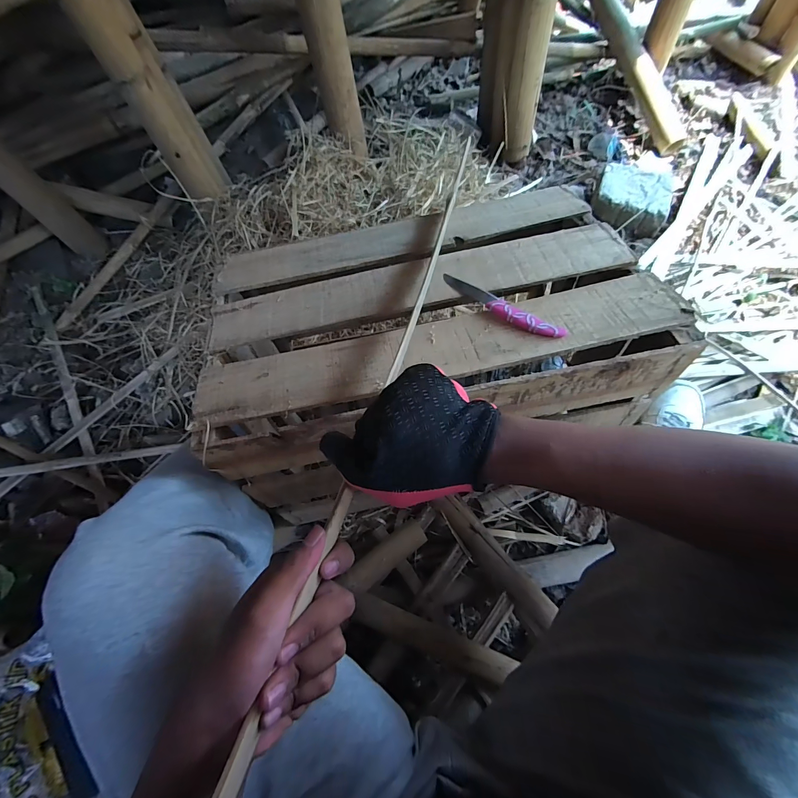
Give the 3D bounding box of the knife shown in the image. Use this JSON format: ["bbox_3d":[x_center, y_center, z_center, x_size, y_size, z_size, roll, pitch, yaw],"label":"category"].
[{"bbox_3d":[0.126,-0.121,0.454,0.031,0.014,0.176,-41,58,-14],"label":"knife"}]

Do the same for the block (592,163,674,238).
[{"bbox_3d":[0.685,-0.591,1.041,0.208,0.070,0.210,20,67,14],"label":"block"}]

